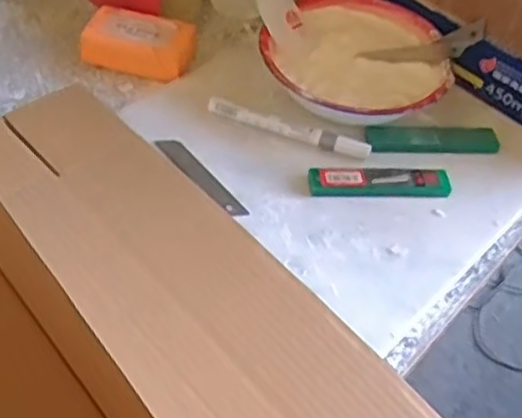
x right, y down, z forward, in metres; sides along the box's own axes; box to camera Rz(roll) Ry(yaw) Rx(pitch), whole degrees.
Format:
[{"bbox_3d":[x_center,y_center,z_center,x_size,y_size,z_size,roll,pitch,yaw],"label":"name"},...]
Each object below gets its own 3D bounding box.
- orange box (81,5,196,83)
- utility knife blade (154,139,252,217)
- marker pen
[{"bbox_3d":[-0.115,-0.157,0.670,0.101,0.037,0.063,17,50,3],"label":"orange box"},{"bbox_3d":[-0.047,-0.026,0.577,0.018,0.004,0.102,-32,61,-29],"label":"utility knife blade"},{"bbox_3d":[0.024,-0.070,0.612,0.143,0.013,0.015,17,48,11],"label":"marker pen"}]

